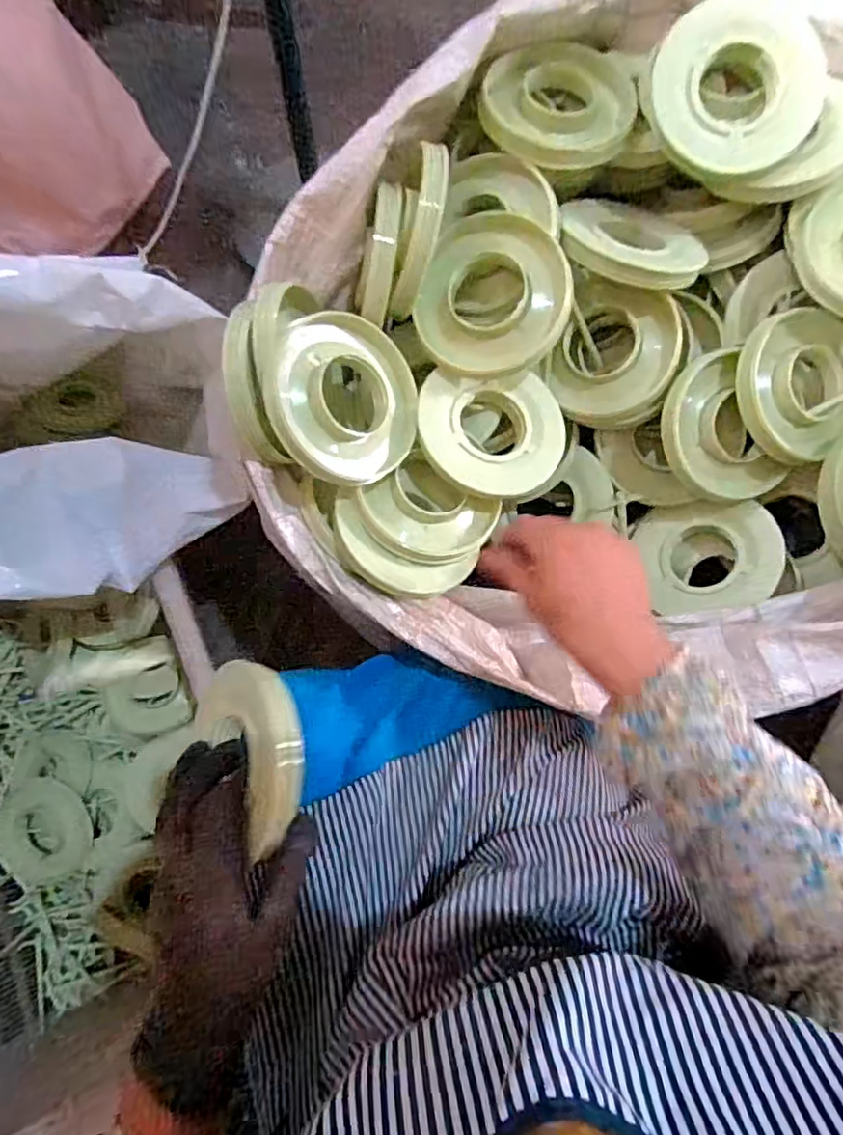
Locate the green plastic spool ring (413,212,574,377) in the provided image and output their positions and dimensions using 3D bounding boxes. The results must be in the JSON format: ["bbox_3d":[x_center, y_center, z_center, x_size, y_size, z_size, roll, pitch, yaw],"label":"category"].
[{"bbox_3d":[0.059,-0.223,0.490,0.125,0.022,0.125,11,105,8],"label":"green plastic spool ring"}]

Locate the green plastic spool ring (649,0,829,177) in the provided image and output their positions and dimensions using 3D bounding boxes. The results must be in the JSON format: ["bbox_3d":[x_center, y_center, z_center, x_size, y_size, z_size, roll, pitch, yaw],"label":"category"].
[{"bbox_3d":[0.247,-0.377,0.472,0.129,0.021,0.116,30,110,-4],"label":"green plastic spool ring"}]

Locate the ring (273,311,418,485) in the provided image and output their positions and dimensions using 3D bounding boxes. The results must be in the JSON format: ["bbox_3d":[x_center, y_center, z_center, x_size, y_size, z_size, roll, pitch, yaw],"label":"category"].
[{"bbox_3d":[-0.059,-0.131,0.468,0.119,0.021,0.127,1,88,-37],"label":"ring"}]

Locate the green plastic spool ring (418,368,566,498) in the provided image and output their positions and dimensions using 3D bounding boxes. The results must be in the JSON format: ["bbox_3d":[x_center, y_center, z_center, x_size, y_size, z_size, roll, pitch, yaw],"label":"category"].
[{"bbox_3d":[0.062,-0.117,0.508,0.125,0.029,0.111,-6,73,-4],"label":"green plastic spool ring"}]

